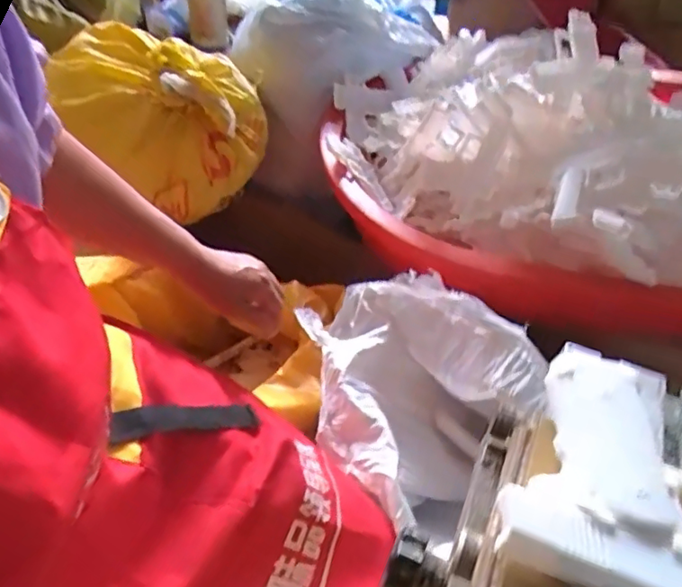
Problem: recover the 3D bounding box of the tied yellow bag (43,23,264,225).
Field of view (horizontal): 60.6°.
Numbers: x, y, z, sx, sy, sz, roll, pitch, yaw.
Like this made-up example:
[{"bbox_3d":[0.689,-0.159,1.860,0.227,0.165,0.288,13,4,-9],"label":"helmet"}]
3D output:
[{"bbox_3d":[-0.273,-0.310,0.967,0.314,0.180,0.201,36,56,24],"label":"tied yellow bag"}]

